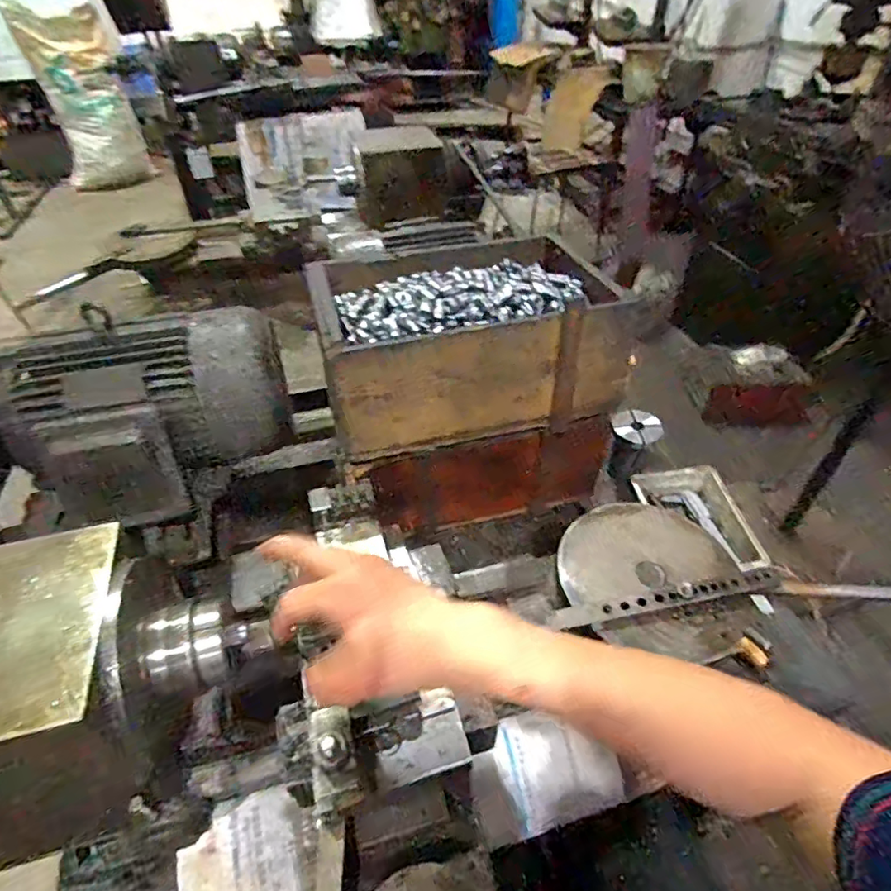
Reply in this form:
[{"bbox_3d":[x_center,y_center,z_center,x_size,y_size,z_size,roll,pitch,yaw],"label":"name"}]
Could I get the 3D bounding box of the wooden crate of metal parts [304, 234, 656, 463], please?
[{"bbox_3d":[0.008,-0.149,0.709,0.341,0.141,0.273,-14,45,-15],"label":"wooden crate of metal parts"}]

